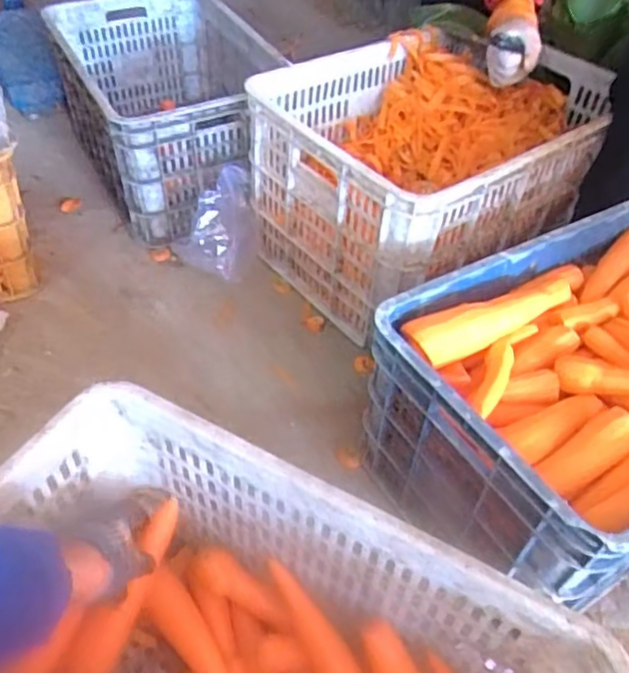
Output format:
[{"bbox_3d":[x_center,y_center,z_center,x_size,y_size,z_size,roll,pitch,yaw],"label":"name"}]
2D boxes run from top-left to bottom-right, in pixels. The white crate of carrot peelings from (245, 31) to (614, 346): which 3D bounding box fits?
[{"bbox_3d":[0.216,-0.304,1.162,0.594,0.302,0.448,-27,53,-27],"label":"white crate of carrot peelings"}]

